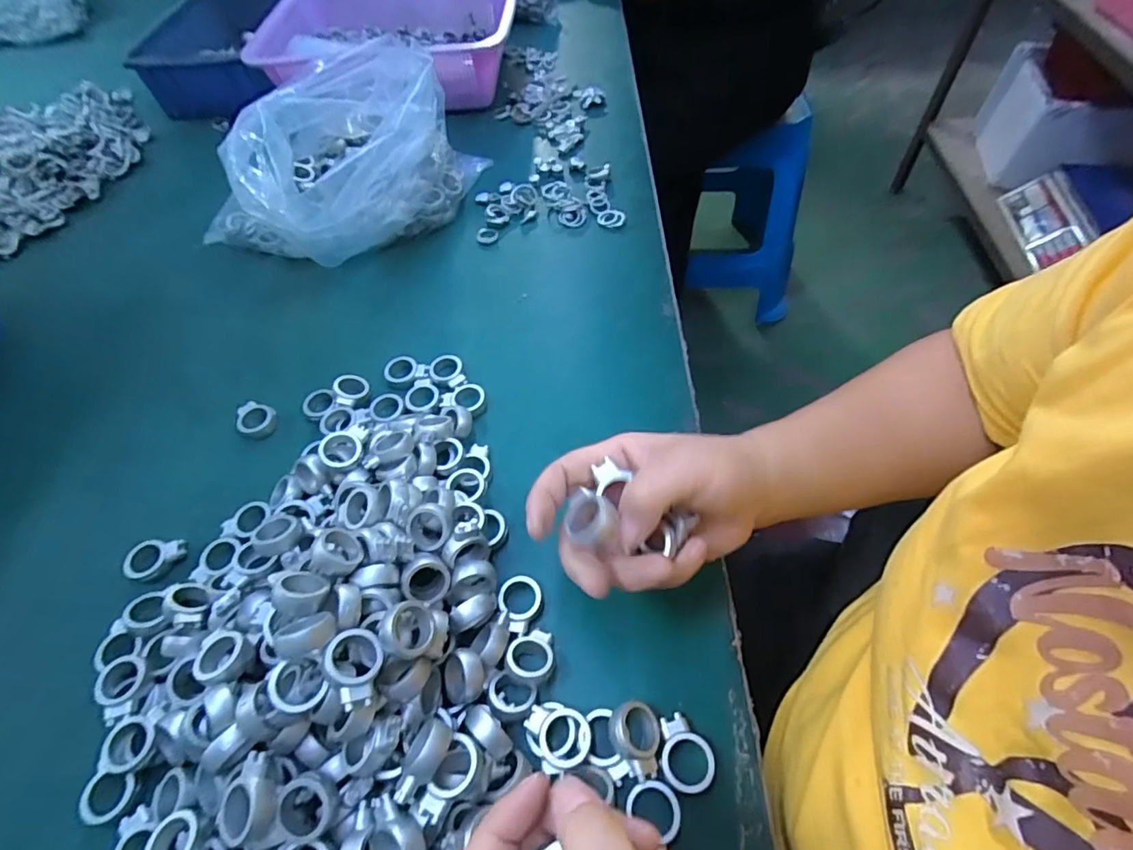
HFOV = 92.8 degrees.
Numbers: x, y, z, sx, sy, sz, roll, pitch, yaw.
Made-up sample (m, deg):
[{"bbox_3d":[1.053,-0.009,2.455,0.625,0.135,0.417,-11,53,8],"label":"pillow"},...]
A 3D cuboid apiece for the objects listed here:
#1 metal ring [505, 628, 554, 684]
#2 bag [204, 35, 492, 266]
[{"bbox_3d":[-0.020,0.129,0.300,0.025,0.020,0.028,-6,56,-1],"label":"metal ring"},{"bbox_3d":[-0.195,-0.256,0.499,0.225,0.127,0.144,-36,61,-19],"label":"bag"}]

